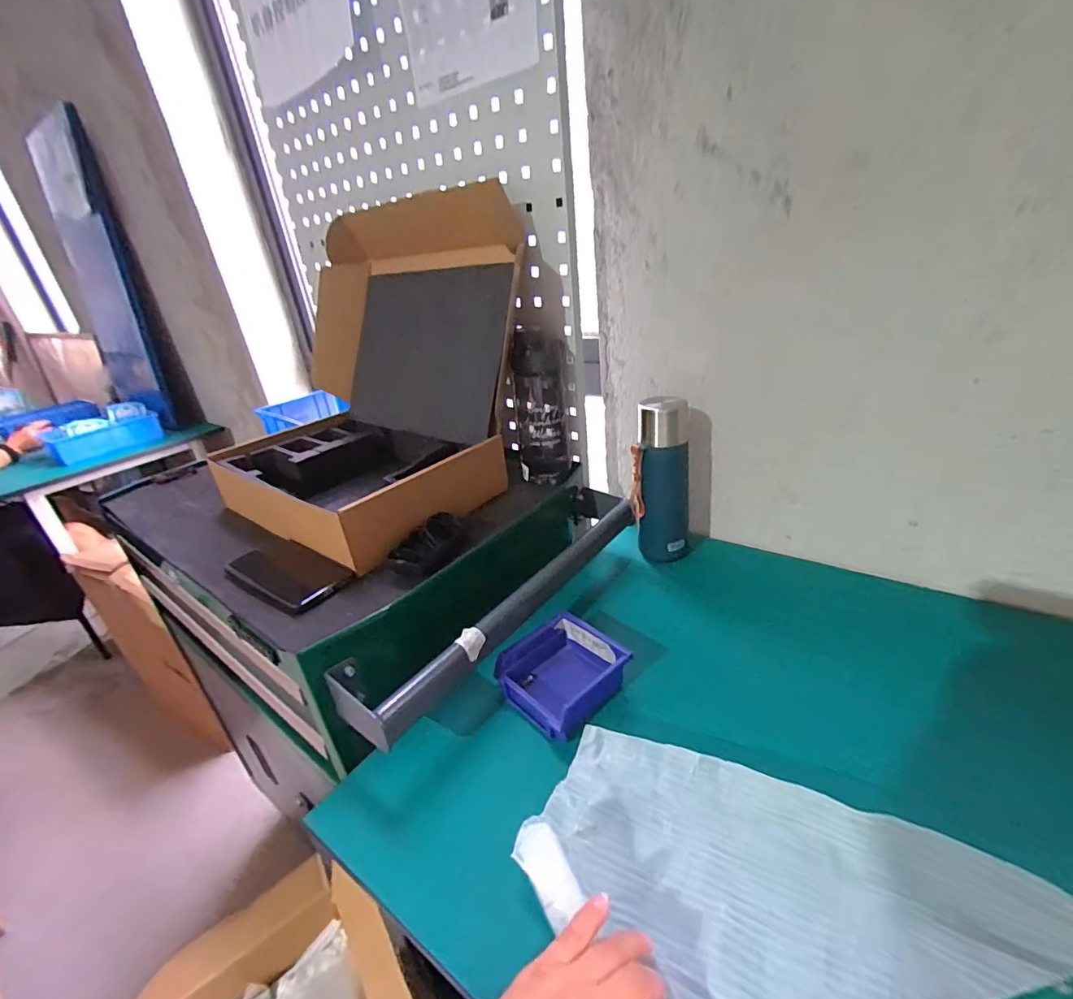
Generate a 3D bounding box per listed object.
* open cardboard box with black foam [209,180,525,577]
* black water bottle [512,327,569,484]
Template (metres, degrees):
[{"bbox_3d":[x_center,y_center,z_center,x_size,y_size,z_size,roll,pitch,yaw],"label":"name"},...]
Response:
[{"bbox_3d":[-0.249,-0.176,0.702,0.417,0.351,0.390,20,38,42],"label":"open cardboard box with black foam"},{"bbox_3d":[0.006,-0.130,0.707,0.076,0.202,0.071,-8,27,0],"label":"black water bottle"}]

